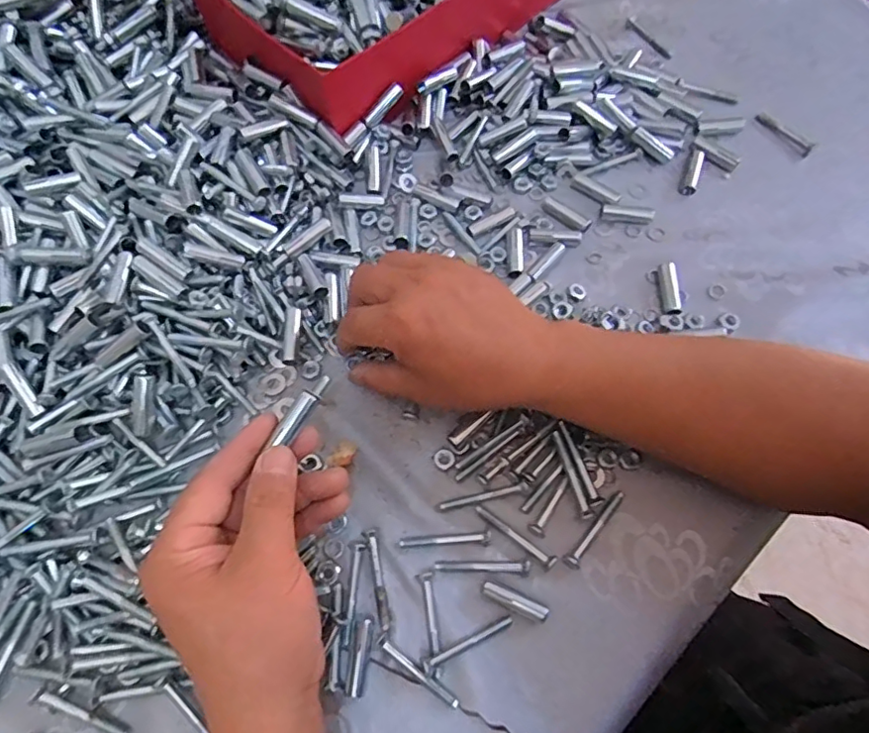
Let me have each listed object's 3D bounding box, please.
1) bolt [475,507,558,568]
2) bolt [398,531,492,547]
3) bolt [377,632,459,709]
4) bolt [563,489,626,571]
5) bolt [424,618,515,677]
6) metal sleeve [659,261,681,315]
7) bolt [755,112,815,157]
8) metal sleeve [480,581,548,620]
[{"bbox_3d":[0.049,0.103,0.342,0.055,0.005,0.008,36,72,14],"label":"bolt"},{"bbox_3d":[0.007,0.106,0.342,0.056,0.006,0.007,-2,67,0],"label":"bolt"},{"bbox_3d":[-0.010,0.170,0.313,0.055,0.004,0.006,36,72,14],"label":"bolt"},{"bbox_3d":[0.098,0.098,0.343,0.010,0.007,0.057,36,72,14],"label":"bolt"},{"bbox_3d":[0.020,0.156,0.315,0.055,0.012,0.007,-25,69,-10],"label":"bolt"},{"bbox_3d":[0.172,-0.057,0.409,0.011,0.011,0.040,0,67,0],"label":"metal sleeve"},{"bbox_3d":[0.293,-0.195,0.470,0.010,0.005,0.053,-36,72,-13],"label":"bolt"},{"bbox_3d":[0.047,0.136,0.326,0.040,0.006,0.008,22,69,9],"label":"metal sleeve"}]

